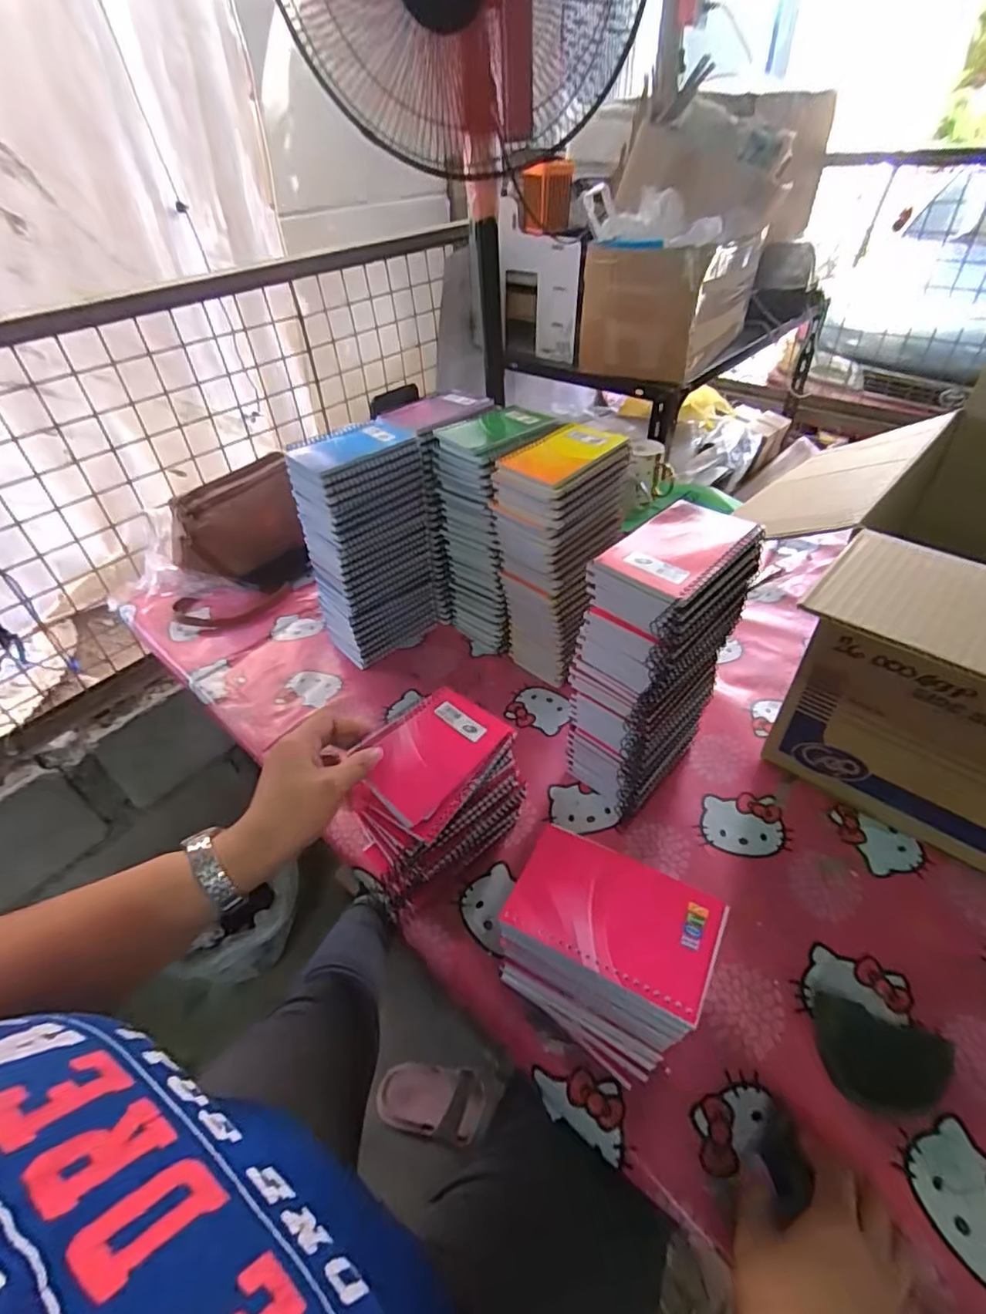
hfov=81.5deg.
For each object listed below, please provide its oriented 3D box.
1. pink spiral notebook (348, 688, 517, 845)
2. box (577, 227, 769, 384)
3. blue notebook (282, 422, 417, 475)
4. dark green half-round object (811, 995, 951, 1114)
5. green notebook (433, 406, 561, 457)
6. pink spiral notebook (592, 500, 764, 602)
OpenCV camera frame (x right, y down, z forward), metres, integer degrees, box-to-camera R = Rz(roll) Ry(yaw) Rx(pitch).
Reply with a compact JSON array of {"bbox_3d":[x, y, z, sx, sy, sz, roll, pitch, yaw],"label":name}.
[{"bbox_3d":[-0.051,0.086,0.509,0.092,0.016,0.130,36,50,13],"label":"pink spiral notebook"},{"bbox_3d":[0.337,-0.698,1.131,0.241,0.201,0.317,27,51,29],"label":"box"},{"bbox_3d":[-0.165,-0.245,0.670,0.123,0.014,0.091,-33,53,-25],"label":"blue notebook"},{"bbox_3d":[0.291,0.302,0.428,0.088,0.027,0.061,14,46,19],"label":"dark green half-round object"},{"bbox_3d":[0.003,-0.275,0.689,0.122,0.011,0.095,-32,51,-26],"label":"green notebook"},{"bbox_3d":[0.156,-0.093,0.473,0.123,0.012,0.080,-38,58,-24],"label":"pink spiral notebook"}]

